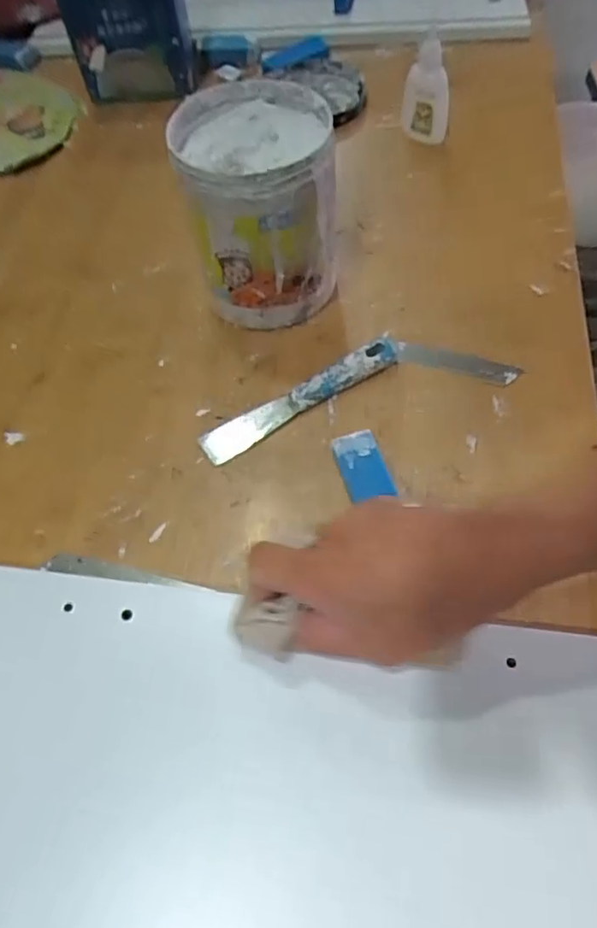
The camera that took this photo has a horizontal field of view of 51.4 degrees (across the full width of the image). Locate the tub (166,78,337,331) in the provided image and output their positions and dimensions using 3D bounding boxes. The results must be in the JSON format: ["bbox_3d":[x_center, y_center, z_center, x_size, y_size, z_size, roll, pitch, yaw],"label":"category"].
[{"bbox_3d":[-0.024,-0.165,0.410,0.093,0.121,0.095,-1,58,2],"label":"tub"}]

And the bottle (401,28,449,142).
[{"bbox_3d":[0.107,-0.311,0.514,0.039,0.079,0.023,9,59,8],"label":"bottle"}]

